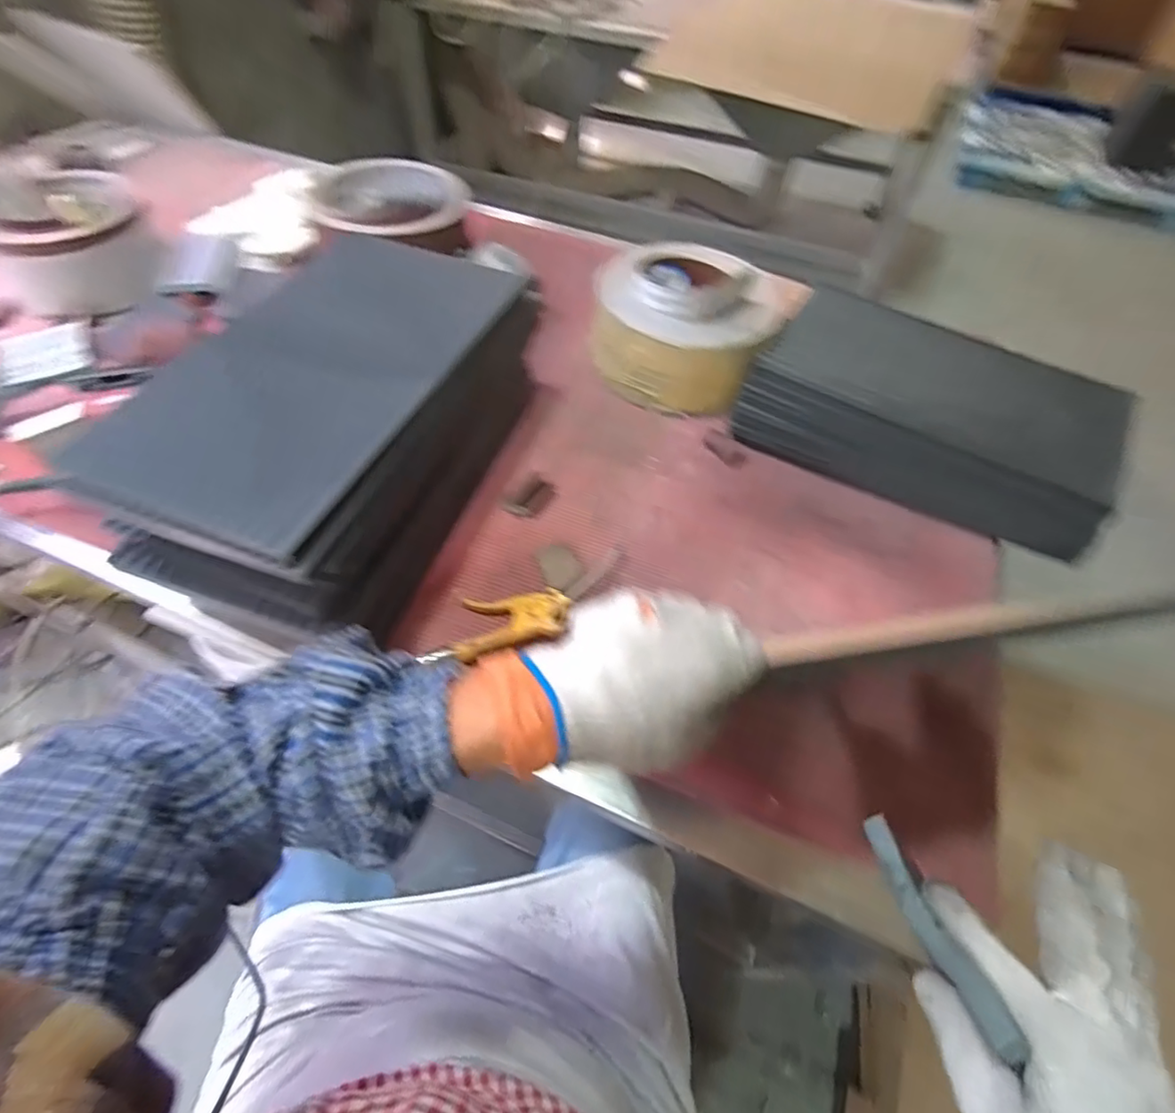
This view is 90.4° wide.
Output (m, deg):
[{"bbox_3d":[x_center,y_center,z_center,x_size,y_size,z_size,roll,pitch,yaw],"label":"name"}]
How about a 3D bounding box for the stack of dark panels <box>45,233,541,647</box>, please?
[{"bbox_3d":[-0.241,-0.151,0.625,0.228,0.212,0.454,19,56,10],"label":"stack of dark panels"}]

